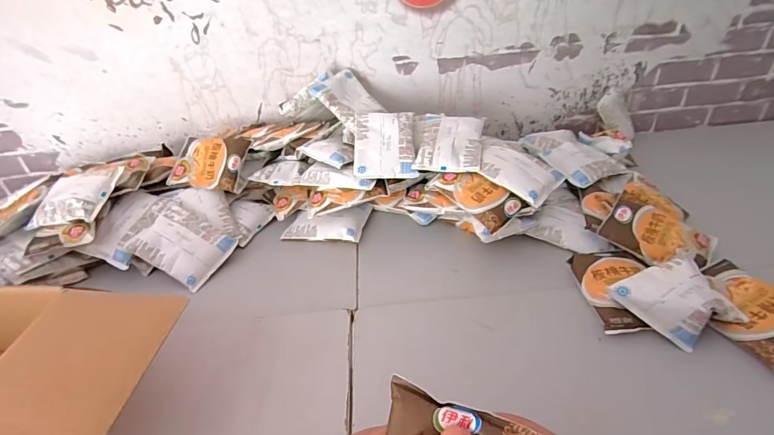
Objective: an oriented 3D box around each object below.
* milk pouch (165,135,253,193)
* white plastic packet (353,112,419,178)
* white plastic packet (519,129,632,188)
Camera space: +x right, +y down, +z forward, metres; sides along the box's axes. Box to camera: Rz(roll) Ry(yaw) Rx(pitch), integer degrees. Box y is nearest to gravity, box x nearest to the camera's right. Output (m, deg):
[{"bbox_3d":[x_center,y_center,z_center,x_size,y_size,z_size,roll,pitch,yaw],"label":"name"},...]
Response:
[{"bbox_3d":[-0.295,-0.092,0.675,0.115,0.019,0.092,5,77,11],"label":"milk pouch"},{"bbox_3d":[-0.004,-0.113,0.627,0.092,0.015,0.117,-2,67,5],"label":"white plastic packet"},{"bbox_3d":[0.313,-0.106,0.672,0.116,0.033,0.141,-18,37,-17],"label":"white plastic packet"}]

